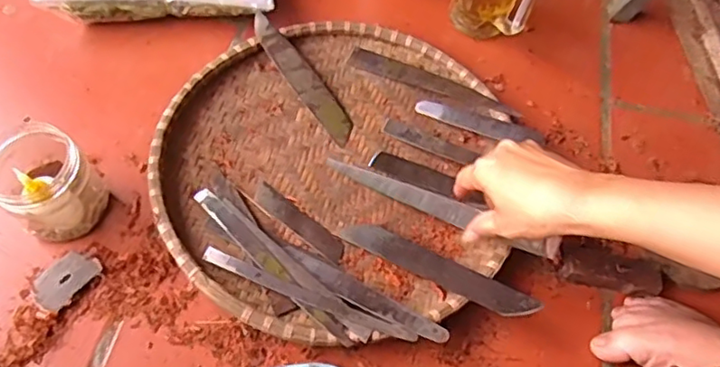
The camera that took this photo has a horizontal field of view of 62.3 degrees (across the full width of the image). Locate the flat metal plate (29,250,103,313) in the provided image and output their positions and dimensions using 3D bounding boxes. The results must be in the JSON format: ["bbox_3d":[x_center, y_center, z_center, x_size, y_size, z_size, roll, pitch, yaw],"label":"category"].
[{"bbox_3d":[-0.248,0.080,0.502,0.035,0.005,0.052,31,62,15],"label":"flat metal plate"}]

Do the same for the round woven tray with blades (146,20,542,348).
[{"bbox_3d":[-0.023,-0.020,0.563,0.313,0.032,0.334,1,59,-2],"label":"round woven tray with blades"}]

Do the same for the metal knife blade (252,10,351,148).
[{"bbox_3d":[-0.061,-0.110,0.614,0.030,0.007,0.168,-35,75,-13],"label":"metal knife blade"}]

